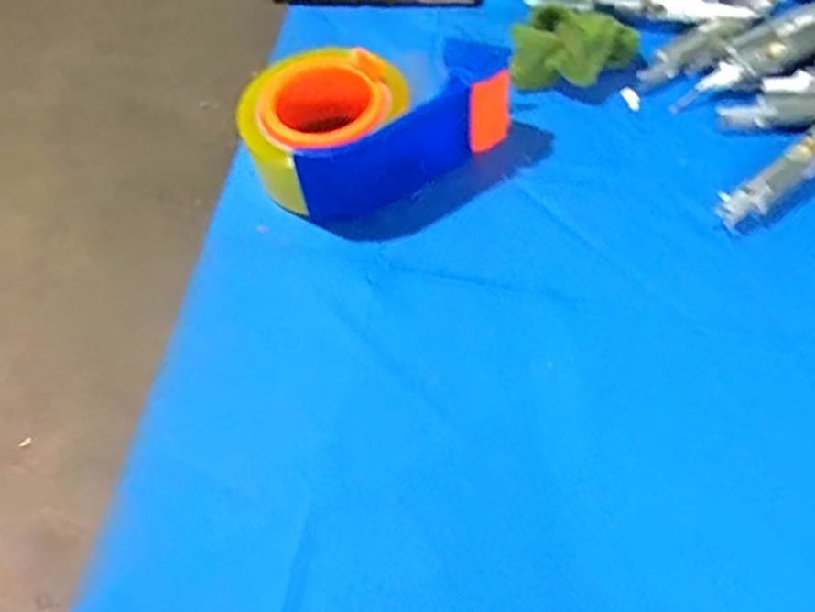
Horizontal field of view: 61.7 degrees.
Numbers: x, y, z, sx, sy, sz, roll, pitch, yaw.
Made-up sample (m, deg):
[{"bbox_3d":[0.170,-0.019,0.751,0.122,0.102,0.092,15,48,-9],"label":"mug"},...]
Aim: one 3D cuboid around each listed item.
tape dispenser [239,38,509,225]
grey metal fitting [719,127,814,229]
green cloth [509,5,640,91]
[{"bbox_3d":[-0.023,-0.122,0.423,0.152,0.062,0.094,-24,61,-12],"label":"tape dispenser"},{"bbox_3d":[0.233,-0.085,0.409,0.127,0.019,0.020,-31,63,-15],"label":"grey metal fitting"},{"bbox_3d":[0.112,-0.170,0.453,0.083,0.040,0.033,2,59,3],"label":"green cloth"}]

